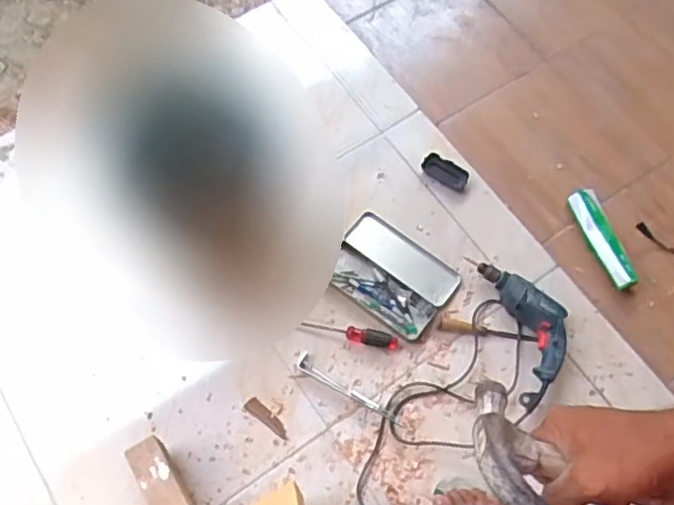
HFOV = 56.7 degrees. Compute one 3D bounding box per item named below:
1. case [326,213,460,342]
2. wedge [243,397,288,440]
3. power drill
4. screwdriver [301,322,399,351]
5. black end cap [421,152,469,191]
[{"bbox_3d":[0.117,0.044,1.352,0.255,0.033,0.189,34,70,13],"label":"case"},{"bbox_3d":[-0.136,0.327,1.237,0.102,0.012,0.030,33,69,13],"label":"wedge"},{"bbox_3d":[0.401,0.142,1.294,0.146,0.067,0.334,-11,69,-7],"label":"power drill"},{"bbox_3d":[0.029,0.170,1.300,0.202,0.026,0.035,9,66,3],"label":"screwdriver"},{"bbox_3d":[0.253,-0.187,1.461,0.114,0.022,0.065,35,70,11],"label":"black end cap"}]

